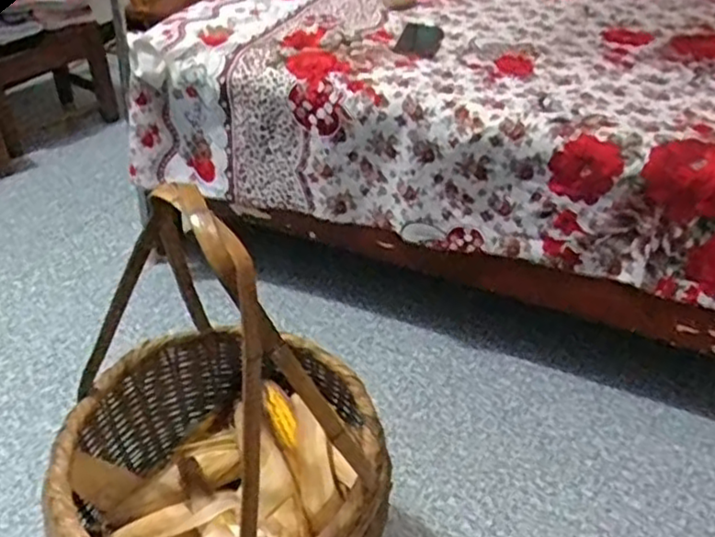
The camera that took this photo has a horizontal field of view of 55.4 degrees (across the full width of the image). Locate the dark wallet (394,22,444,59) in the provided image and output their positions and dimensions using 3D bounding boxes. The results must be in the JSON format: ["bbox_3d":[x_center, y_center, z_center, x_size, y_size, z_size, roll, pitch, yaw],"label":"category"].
[{"bbox_3d":[0.122,-0.437,1.297,0.074,0.016,0.152,11,38,10],"label":"dark wallet"}]

